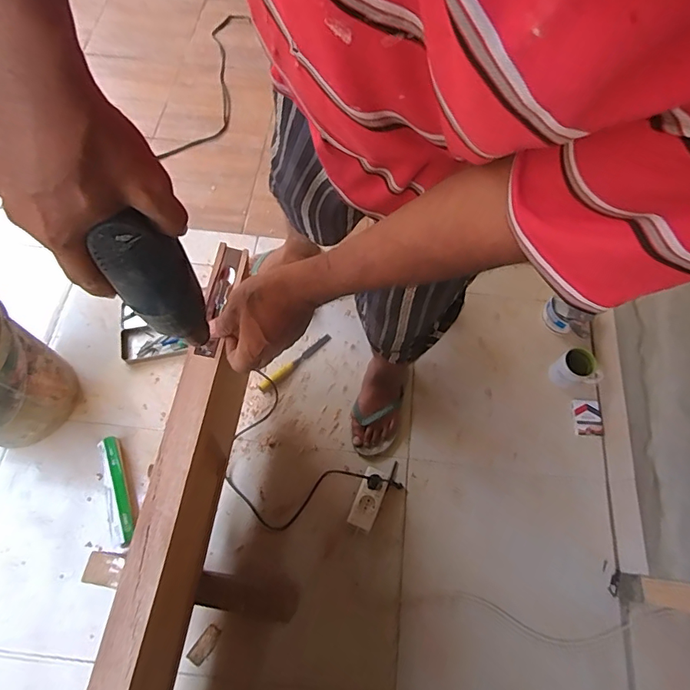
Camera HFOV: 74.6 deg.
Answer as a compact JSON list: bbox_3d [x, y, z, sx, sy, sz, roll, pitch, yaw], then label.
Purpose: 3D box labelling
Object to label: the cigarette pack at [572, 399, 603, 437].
[{"bbox_3d":[0.627,0.188,1.176,0.064,0.024,0.097,5,66,1],"label":"cigarette pack"}]

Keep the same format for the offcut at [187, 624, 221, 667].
[{"bbox_3d":[-0.298,0.638,0.964,0.035,0.010,0.076,36,70,14],"label":"offcut"}]

